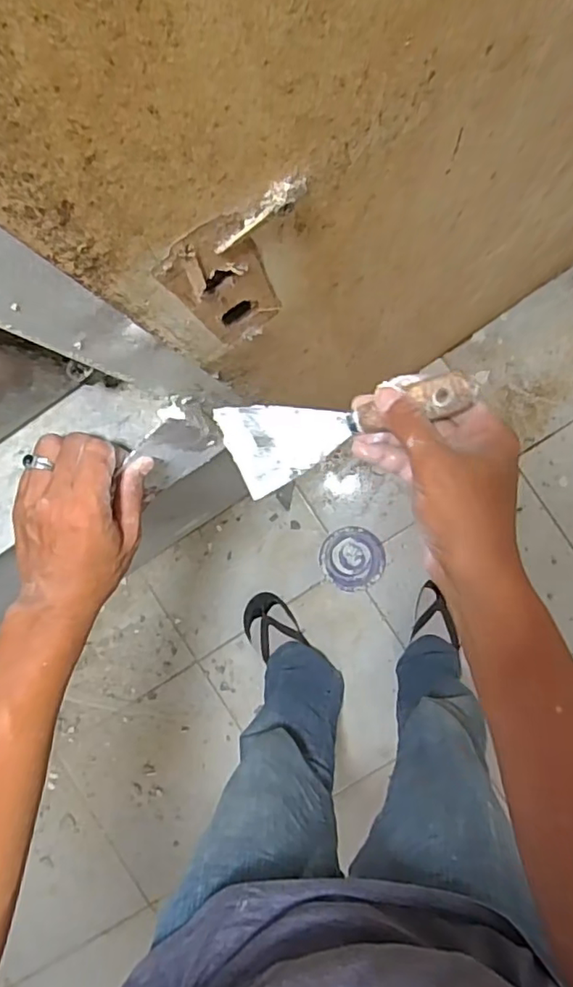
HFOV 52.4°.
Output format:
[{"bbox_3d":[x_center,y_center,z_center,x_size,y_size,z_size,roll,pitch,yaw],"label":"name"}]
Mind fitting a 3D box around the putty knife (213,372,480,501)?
[{"bbox_3d":[0.040,-0.039,0.398,0.173,0.021,0.066,-6,115,25],"label":"putty knife"}]

